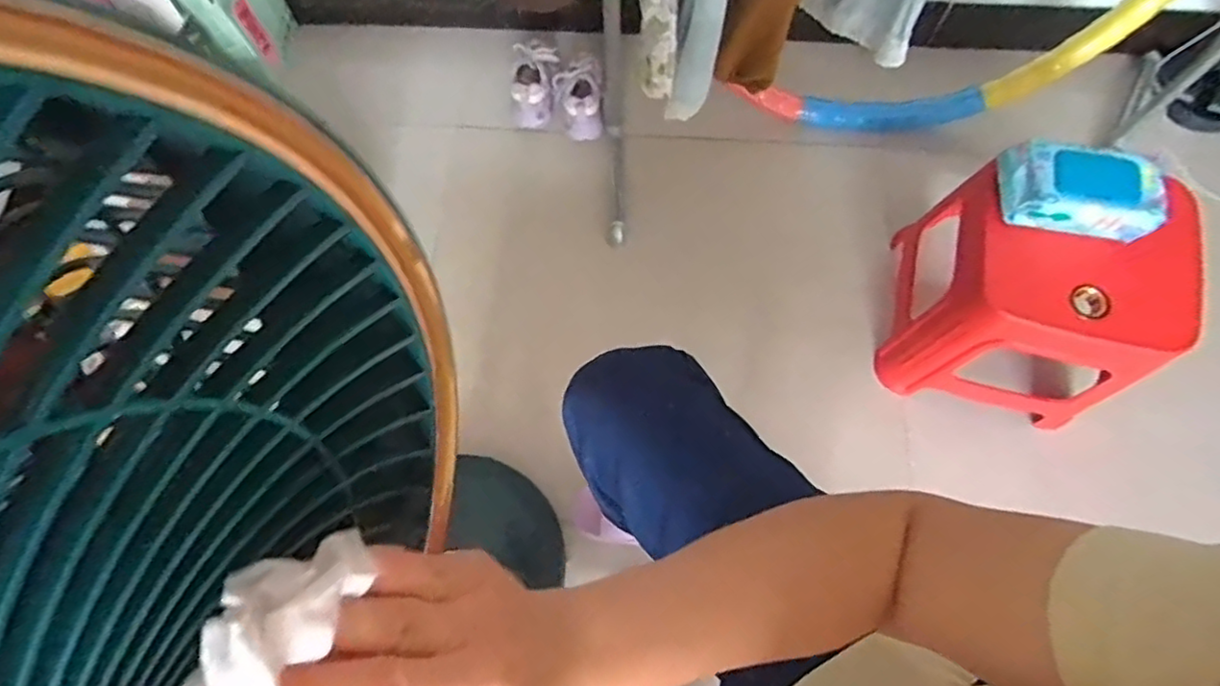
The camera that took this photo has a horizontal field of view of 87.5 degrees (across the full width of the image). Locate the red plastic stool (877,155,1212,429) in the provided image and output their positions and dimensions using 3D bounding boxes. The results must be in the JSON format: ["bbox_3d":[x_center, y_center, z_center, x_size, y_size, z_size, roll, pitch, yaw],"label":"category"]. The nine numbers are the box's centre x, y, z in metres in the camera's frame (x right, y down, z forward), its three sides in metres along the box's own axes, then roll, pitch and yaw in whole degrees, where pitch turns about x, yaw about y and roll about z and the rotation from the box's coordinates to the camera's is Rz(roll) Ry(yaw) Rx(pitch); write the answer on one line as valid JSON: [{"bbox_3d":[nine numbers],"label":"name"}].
[{"bbox_3d":[0.578,-0.068,0.888,0.268,0.278,0.266,14,72,6],"label":"red plastic stool"}]

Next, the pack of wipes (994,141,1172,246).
[{"bbox_3d":[0.567,-0.183,0.771,0.172,0.055,0.089,11,72,5],"label":"pack of wipes"}]

